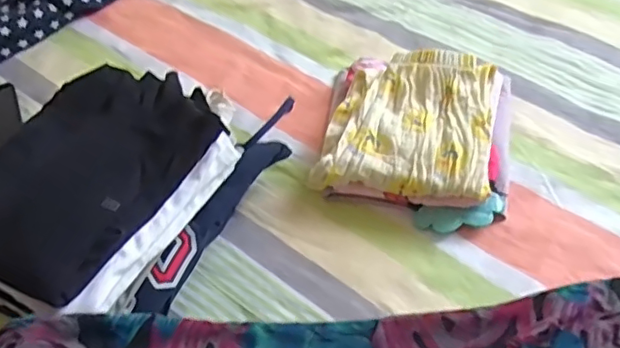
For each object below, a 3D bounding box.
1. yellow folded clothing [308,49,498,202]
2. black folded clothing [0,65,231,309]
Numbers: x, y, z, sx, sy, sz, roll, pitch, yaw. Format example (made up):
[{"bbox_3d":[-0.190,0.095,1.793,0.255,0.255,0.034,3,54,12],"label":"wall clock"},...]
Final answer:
[{"bbox_3d":[0.133,-0.067,0.764,0.215,0.065,0.226,10,54,13],"label":"yellow folded clothing"},{"bbox_3d":[-0.254,-0.011,0.642,0.219,0.039,0.299,20,57,19],"label":"black folded clothing"}]

